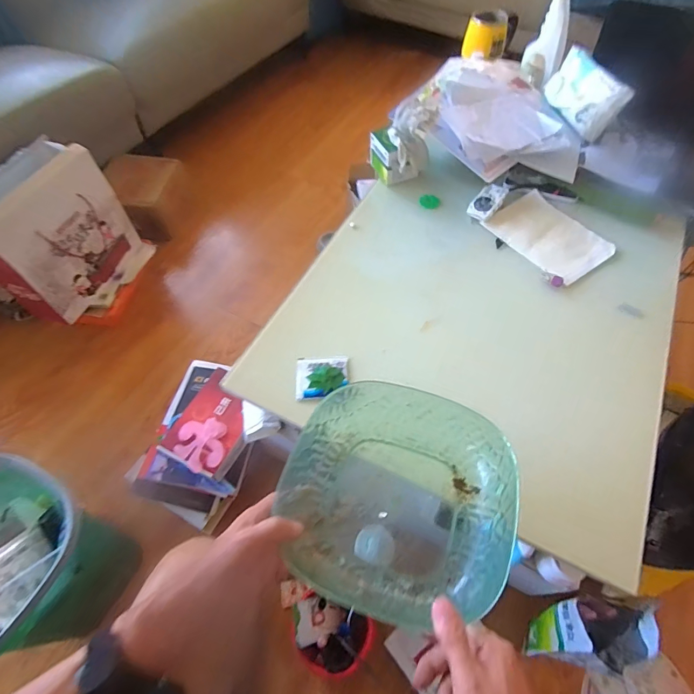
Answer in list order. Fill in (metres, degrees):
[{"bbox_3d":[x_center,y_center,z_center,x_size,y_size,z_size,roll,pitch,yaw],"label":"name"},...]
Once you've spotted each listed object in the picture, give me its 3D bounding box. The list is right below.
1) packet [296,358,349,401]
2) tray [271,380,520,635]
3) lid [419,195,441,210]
[{"bbox_3d":[-0.038,0.048,0.635,0.079,0.018,0.072,-2,59,2],"label":"packet"},{"bbox_3d":[0.055,0.158,0.452,0.230,0.072,0.236,16,62,12],"label":"tray"},{"bbox_3d":[0.171,-0.300,0.841,0.041,0.004,0.042,-1,59,2],"label":"lid"}]

